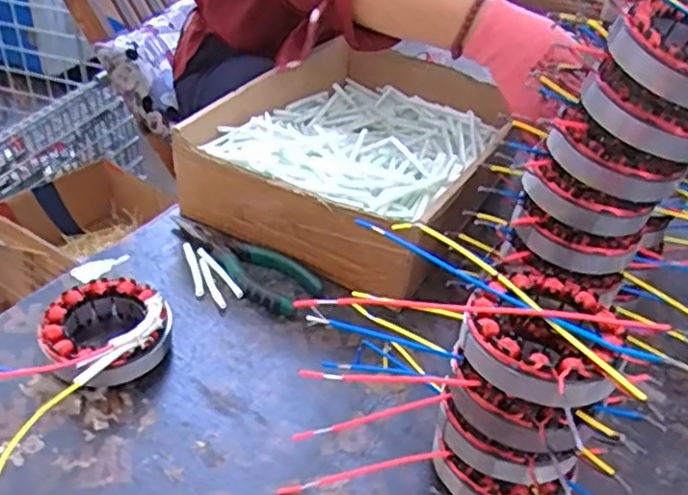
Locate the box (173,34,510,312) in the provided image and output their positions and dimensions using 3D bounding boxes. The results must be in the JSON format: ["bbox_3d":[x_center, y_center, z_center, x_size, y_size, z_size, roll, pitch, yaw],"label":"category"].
[{"bbox_3d":[0.025,-0.104,0.679,0.244,0.098,0.358,19,38,16],"label":"box"}]

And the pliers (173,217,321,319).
[{"bbox_3d":[-0.086,0.010,0.571,0.146,0.018,0.058,30,42,28],"label":"pliers"}]

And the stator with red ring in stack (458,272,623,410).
[{"bbox_3d":[0.108,0.051,0.362,0.080,0.034,0.091,22,40,20],"label":"stator with red ring in stack"}]

